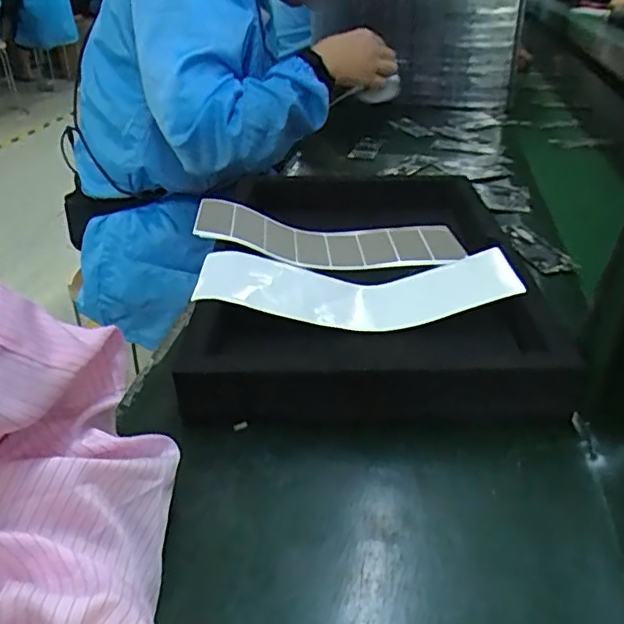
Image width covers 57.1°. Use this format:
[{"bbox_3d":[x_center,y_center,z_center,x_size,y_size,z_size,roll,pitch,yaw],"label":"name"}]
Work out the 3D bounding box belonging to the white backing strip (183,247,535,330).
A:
[{"bbox_3d":[0.038,-0.026,0.540,0.286,0.039,0.103,1,33,2],"label":"white backing strip"}]

